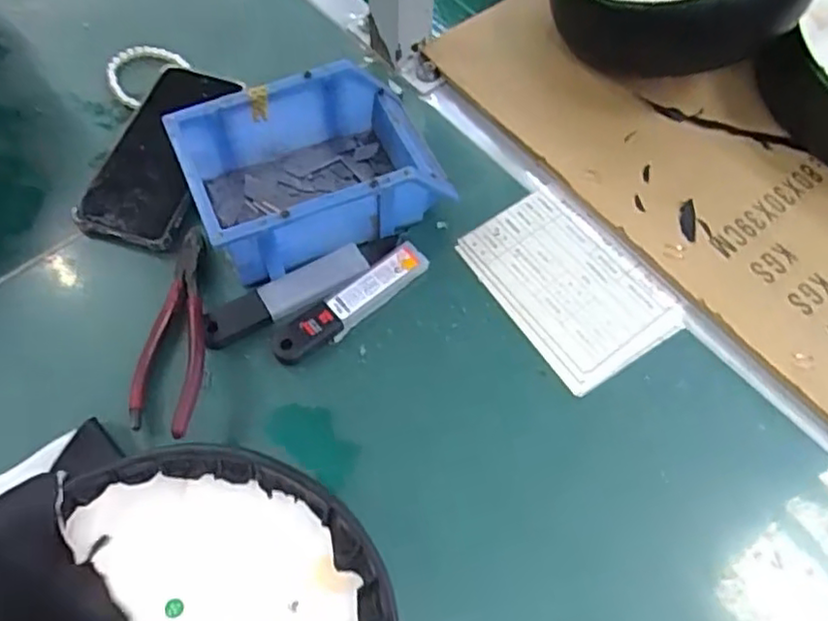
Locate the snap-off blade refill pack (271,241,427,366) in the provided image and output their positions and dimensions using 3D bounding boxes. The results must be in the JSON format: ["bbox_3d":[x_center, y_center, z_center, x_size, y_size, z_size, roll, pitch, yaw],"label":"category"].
[{"bbox_3d":[-0.043,-0.006,0.477,0.126,0.015,0.028,-35,68,-18],"label":"snap-off blade refill pack"}]

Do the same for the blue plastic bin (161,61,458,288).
[{"bbox_3d":[-0.073,-0.102,0.490,0.173,0.074,0.114,-22,65,-13],"label":"blue plastic bin"}]

